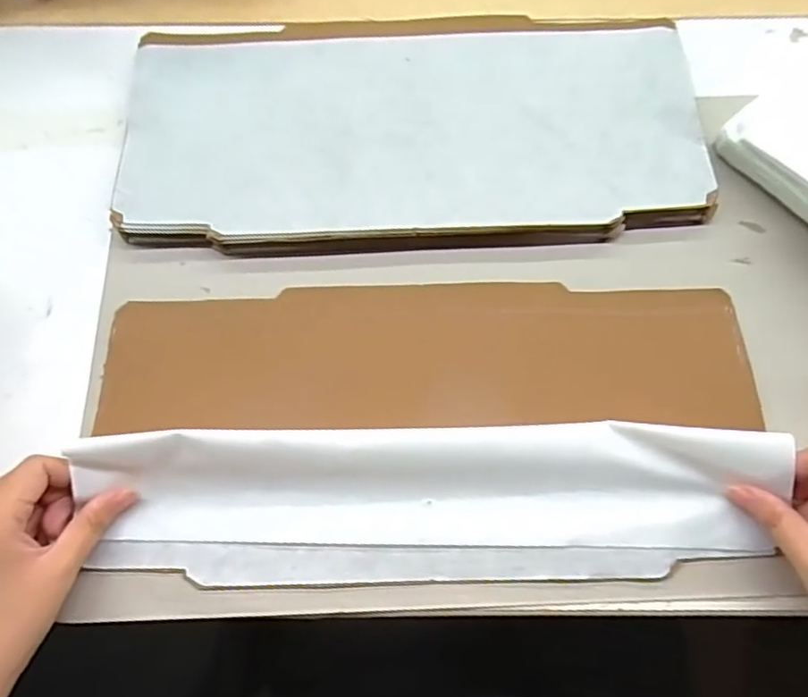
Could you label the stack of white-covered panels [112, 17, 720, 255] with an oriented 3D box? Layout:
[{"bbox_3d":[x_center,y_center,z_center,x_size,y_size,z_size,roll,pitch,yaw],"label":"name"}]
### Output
[{"bbox_3d":[0.004,-0.168,0.447,0.423,0.024,0.202,0,70,1],"label":"stack of white-covered panels"}]

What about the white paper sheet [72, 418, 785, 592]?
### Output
[{"bbox_3d":[0.014,0.092,0.348,0.398,0.032,0.089,-1,70,0],"label":"white paper sheet"}]

